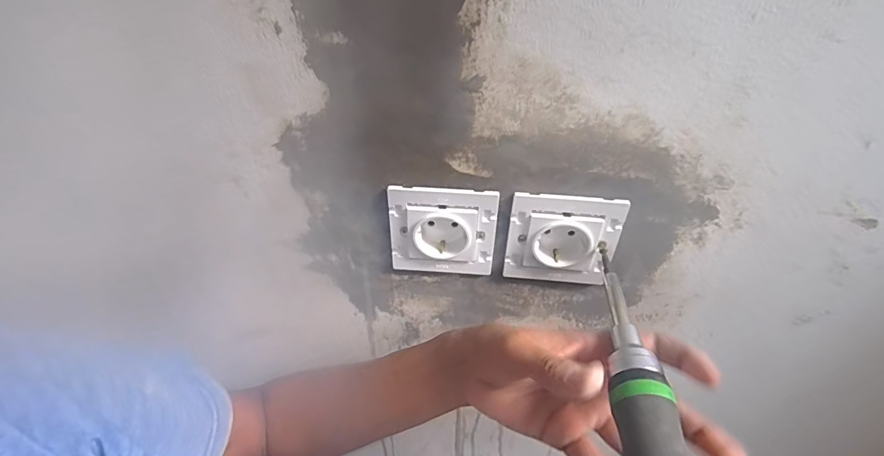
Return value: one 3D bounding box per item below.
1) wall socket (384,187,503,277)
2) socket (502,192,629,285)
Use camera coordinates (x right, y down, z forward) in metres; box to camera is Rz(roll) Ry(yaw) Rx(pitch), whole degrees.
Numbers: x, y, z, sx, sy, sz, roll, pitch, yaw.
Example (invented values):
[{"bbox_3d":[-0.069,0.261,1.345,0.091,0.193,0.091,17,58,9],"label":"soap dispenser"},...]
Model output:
[{"bbox_3d":[0.001,0.002,0.347,0.083,0.081,0.019,0,38,1],"label":"wall socket"},{"bbox_3d":[0.094,0.007,0.343,0.083,0.081,0.027,4,39,6],"label":"socket"}]

